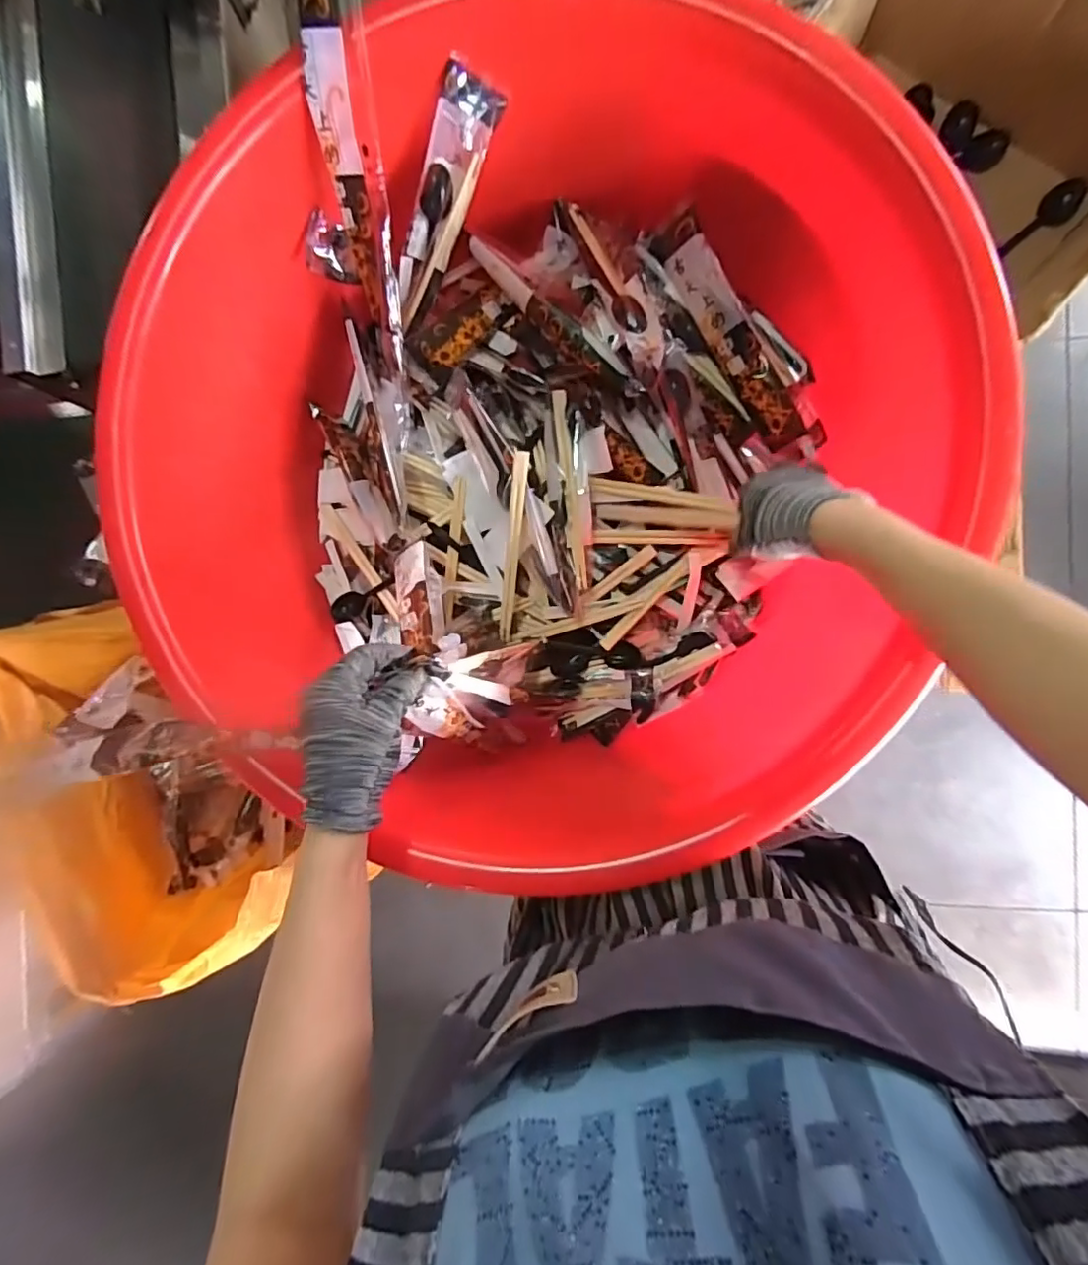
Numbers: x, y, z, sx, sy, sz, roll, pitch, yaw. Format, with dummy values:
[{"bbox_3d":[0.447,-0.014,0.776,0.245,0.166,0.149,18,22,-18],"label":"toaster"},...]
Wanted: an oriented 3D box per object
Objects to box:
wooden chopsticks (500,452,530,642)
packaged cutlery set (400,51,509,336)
[{"bbox_3d":[-0.030,-0.079,0.570,0.014,0.009,0.189,11,114,7],"label":"wooden chopsticks"},{"bbox_3d":[-0.096,-0.377,0.532,0.045,0.015,0.209,20,129,-16],"label":"packaged cutlery set"}]

